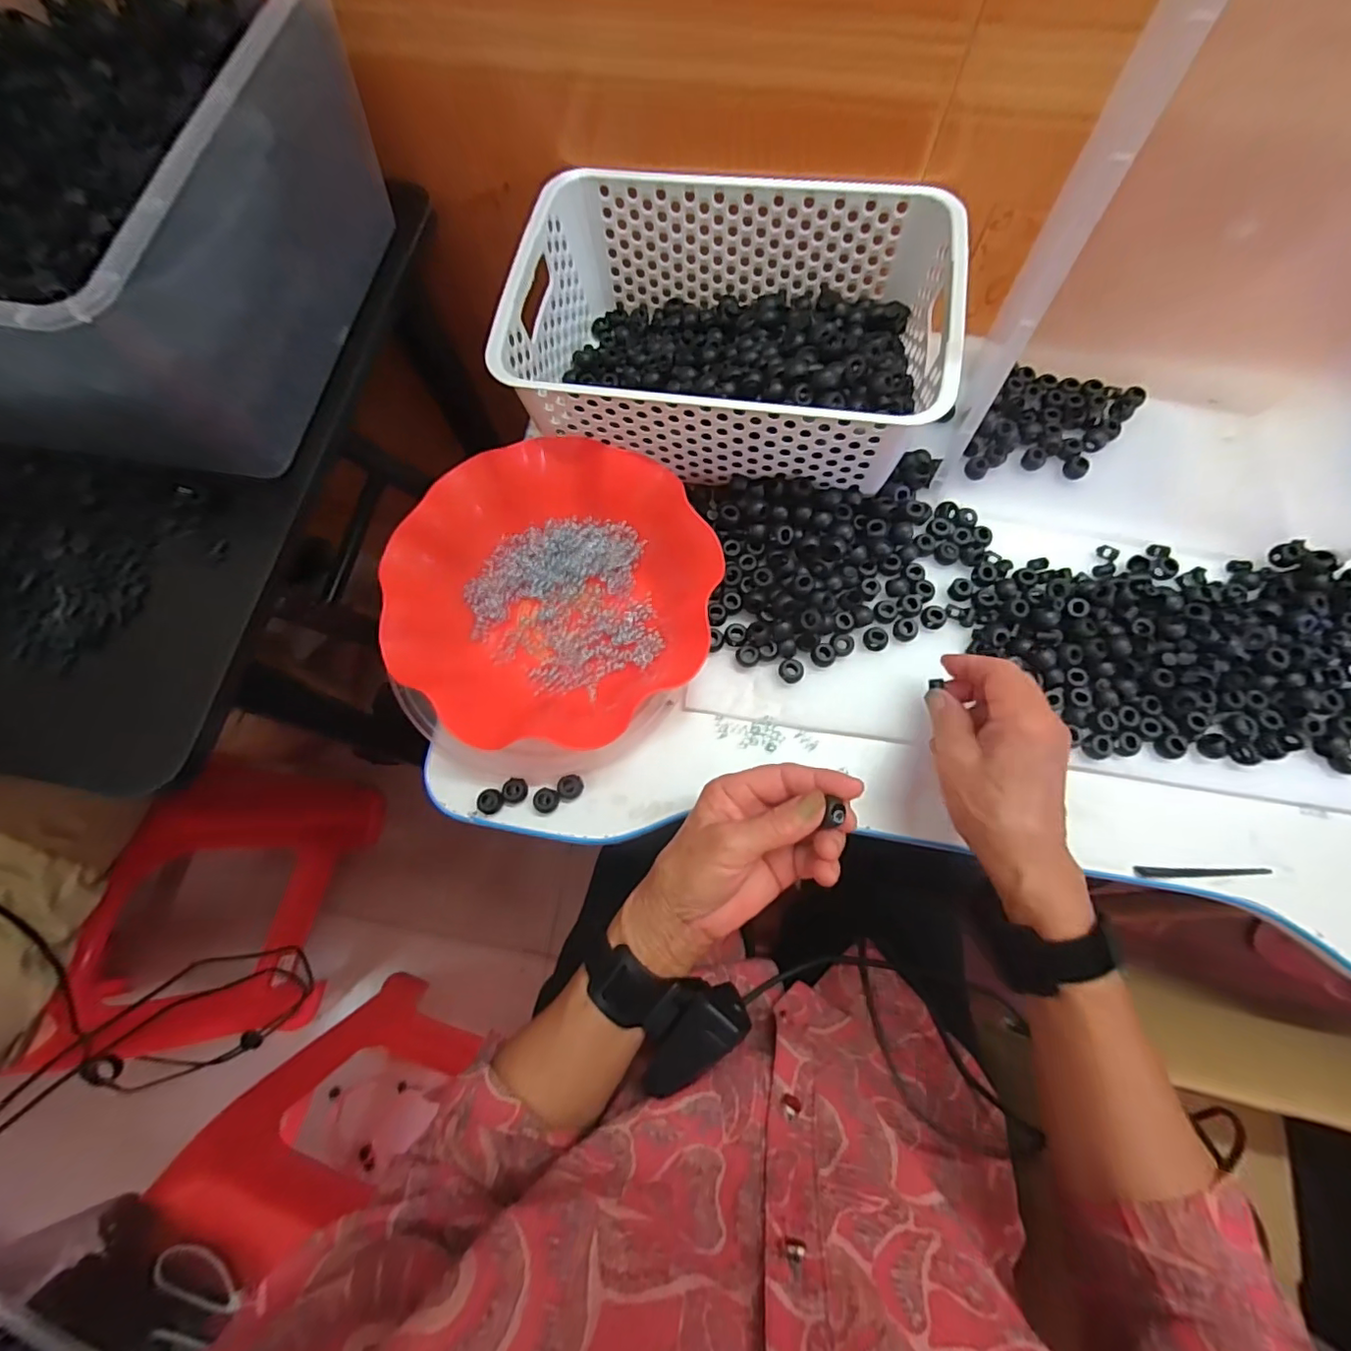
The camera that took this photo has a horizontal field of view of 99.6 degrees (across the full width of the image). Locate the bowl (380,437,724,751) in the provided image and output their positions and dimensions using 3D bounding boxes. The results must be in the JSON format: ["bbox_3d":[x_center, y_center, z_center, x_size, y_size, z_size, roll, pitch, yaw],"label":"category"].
[{"bbox_3d":[-0.087,-0.057,0.416,0.217,0.065,0.207,0,73,1],"label":"bowl"}]

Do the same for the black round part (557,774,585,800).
[{"bbox_3d":[-0.075,0.079,0.406,0.018,0.012,0.017,0,73,1],"label":"black round part"}]

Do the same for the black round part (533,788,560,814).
[{"bbox_3d":[-0.091,0.089,0.403,0.018,0.008,0.017,0,73,1],"label":"black round part"}]

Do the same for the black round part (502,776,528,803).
[{"bbox_3d":[-0.114,0.082,0.406,0.017,0.008,0.018,0,73,1],"label":"black round part"}]

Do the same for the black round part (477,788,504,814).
[{"bbox_3d":[-0.131,0.089,0.405,0.017,0.007,0.017,0,73,1],"label":"black round part"}]

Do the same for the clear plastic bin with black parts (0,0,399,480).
[{"bbox_3d":[-0.376,-0.285,0.348,0.329,0.139,0.289,9,74,4],"label":"clear plastic bin with black parts"}]

